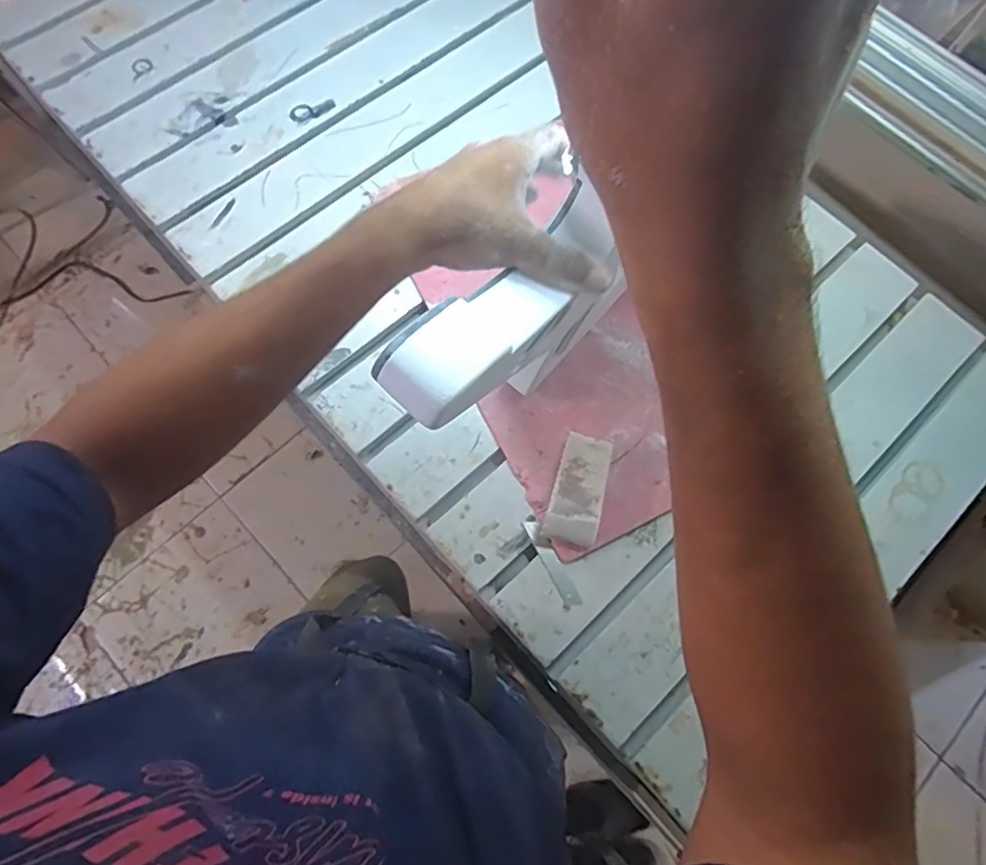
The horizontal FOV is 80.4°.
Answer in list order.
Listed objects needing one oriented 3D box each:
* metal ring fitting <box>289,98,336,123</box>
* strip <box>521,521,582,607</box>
[{"bbox_3d":[-0.257,-0.459,0.833,0.065,0.010,0.027,-23,74,-9],"label":"metal ring fitting"},{"bbox_3d":[0.065,0.145,0.646,0.019,0.005,0.103,-25,76,-13],"label":"strip"}]

